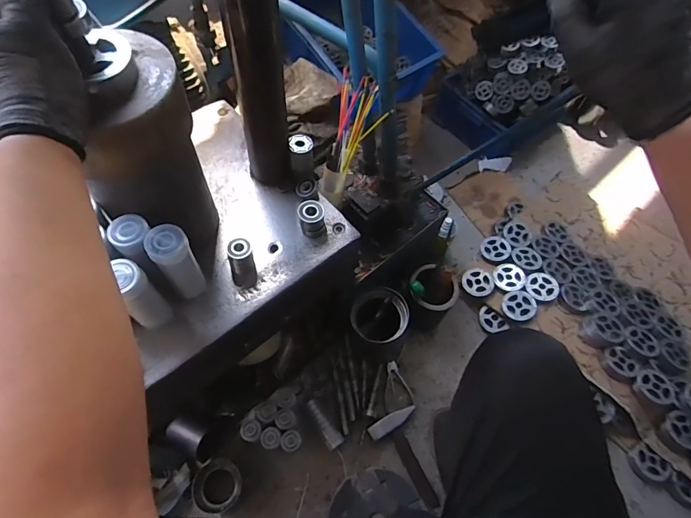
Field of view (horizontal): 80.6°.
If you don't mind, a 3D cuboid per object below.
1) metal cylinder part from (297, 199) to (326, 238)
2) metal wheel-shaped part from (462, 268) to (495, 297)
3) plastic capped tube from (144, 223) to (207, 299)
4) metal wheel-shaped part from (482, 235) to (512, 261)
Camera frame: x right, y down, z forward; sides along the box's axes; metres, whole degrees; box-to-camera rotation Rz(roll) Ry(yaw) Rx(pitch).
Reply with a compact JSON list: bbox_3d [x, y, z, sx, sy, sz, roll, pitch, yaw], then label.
[{"bbox_3d":[-0.051,-0.059,0.608,0.039,0.040,0.044,-9,61,-9],"label":"metal cylinder part"},{"bbox_3d":[0.338,0.057,1.038,0.076,0.021,0.079,2,60,-3],"label":"metal wheel-shaped part"},{"bbox_3d":[-0.206,0.009,0.510,0.043,0.124,0.040,2,60,-3],"label":"plastic capped tube"},{"bbox_3d":[0.404,-0.021,1.100,0.077,0.026,0.080,-44,56,-16],"label":"metal wheel-shaped part"}]

